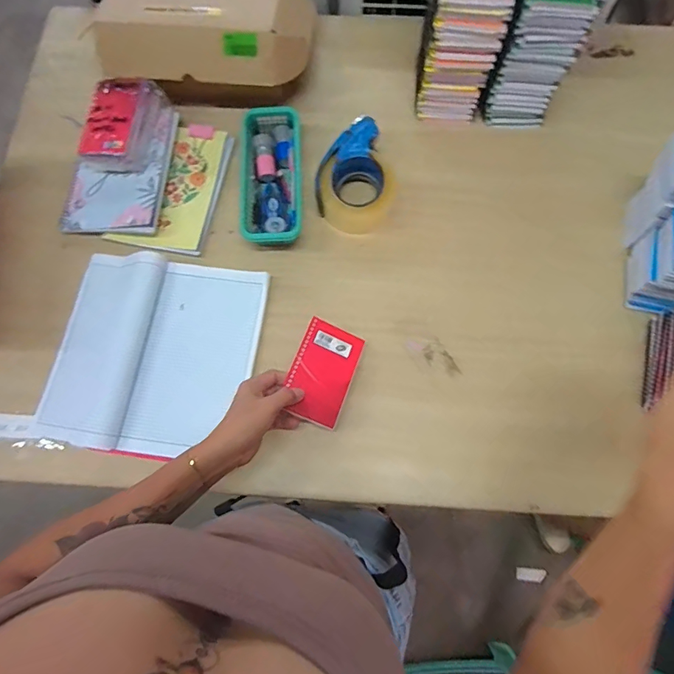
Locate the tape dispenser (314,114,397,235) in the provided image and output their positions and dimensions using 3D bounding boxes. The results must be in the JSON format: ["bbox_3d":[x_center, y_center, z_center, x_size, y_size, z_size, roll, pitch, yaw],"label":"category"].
[{"bbox_3d":[0.027,-0.243,0.675,0.122,0.056,0.163,-3,73,0],"label":"tape dispenser"}]

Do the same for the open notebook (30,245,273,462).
[{"bbox_3d":[-0.252,0.022,0.624,0.264,0.029,0.272,10,73,4],"label":"open notebook"}]

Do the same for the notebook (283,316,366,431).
[{"bbox_3d":[-0.017,0.045,0.591,0.080,0.007,0.129,25,68,-7],"label":"notebook"}]

